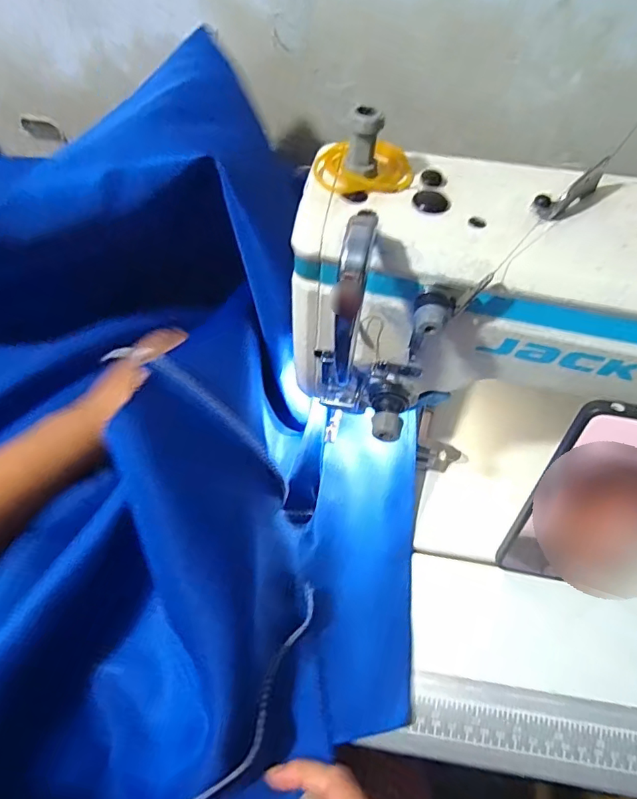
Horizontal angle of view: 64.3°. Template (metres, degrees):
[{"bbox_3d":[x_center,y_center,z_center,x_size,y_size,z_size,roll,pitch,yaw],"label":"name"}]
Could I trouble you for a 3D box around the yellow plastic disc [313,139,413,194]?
[{"bbox_3d":[0.022,-0.116,0.253,0.047,0.005,0.041,-8,56,-8],"label":"yellow plastic disc"}]

